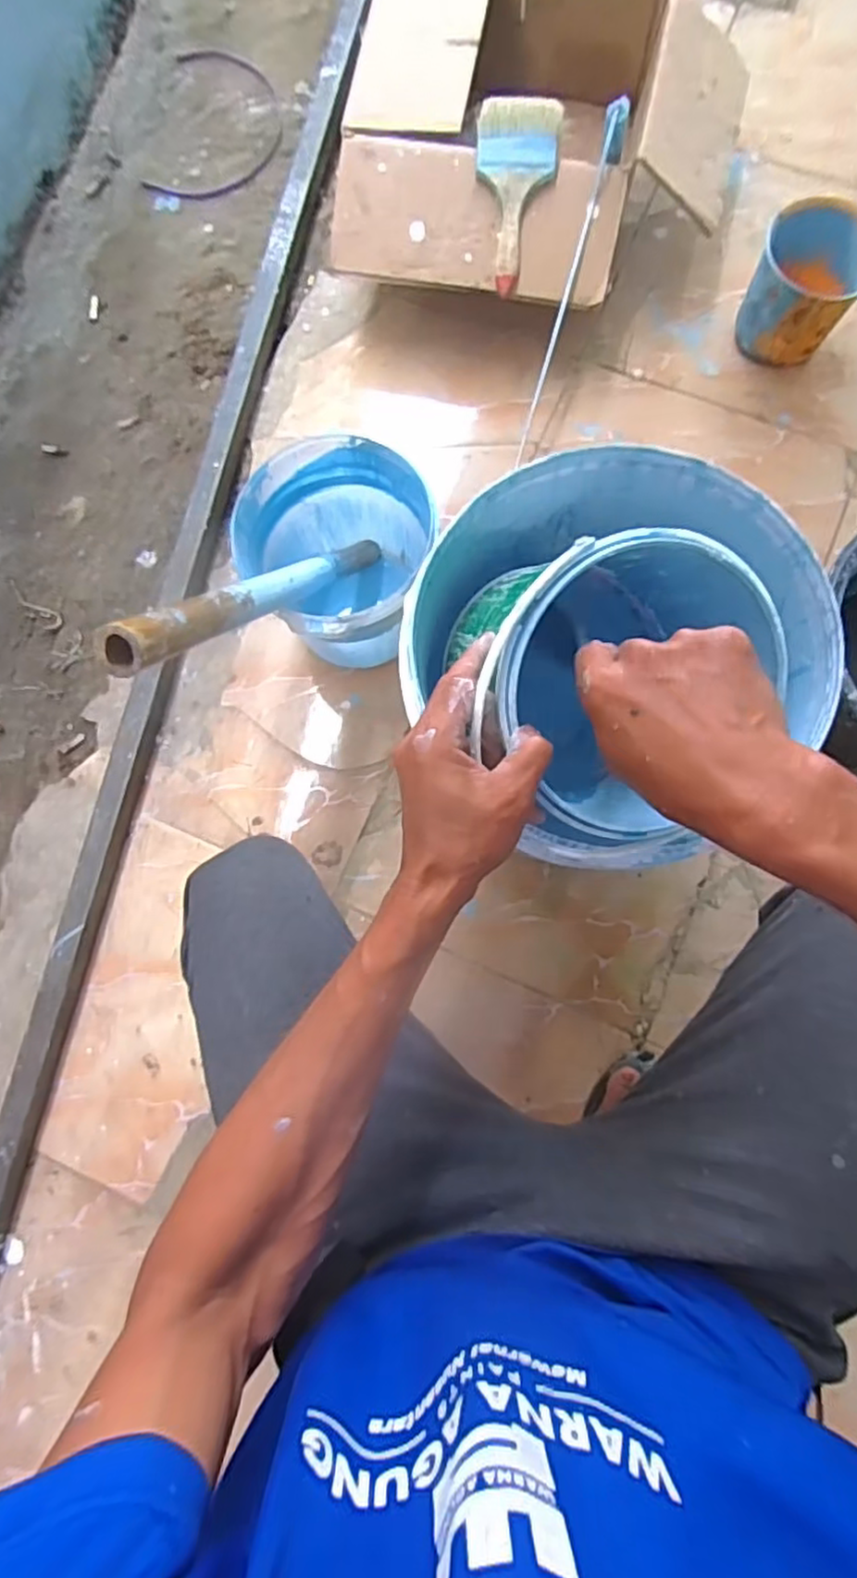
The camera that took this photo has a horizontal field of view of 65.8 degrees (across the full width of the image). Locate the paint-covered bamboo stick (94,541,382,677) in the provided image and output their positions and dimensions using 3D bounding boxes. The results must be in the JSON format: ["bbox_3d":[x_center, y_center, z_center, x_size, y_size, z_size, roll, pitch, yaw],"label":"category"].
[{"bbox_3d":[-0.139,-0.194,0.632,0.031,0.464,0.029,24,122,6],"label":"paint-covered bamboo stick"}]

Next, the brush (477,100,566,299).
[{"bbox_3d":[0.103,-0.701,0.784,0.094,0.015,0.198,3,102,3],"label":"brush"}]

